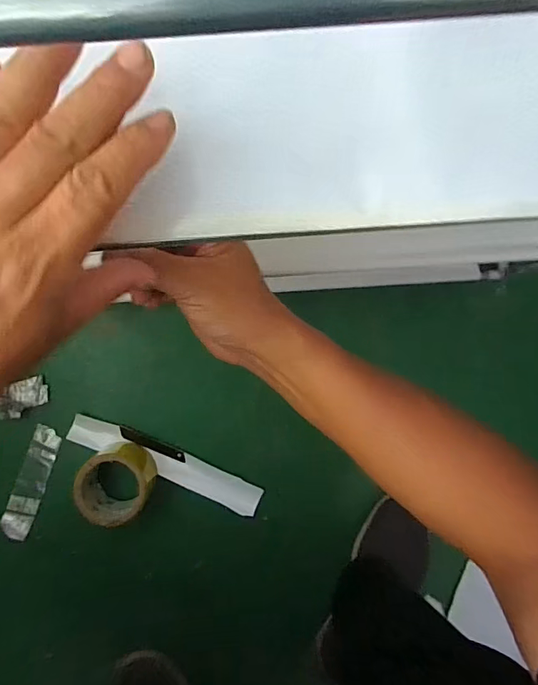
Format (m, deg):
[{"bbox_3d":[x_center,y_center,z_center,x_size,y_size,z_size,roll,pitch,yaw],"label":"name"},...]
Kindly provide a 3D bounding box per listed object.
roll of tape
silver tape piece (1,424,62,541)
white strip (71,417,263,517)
[{"bbox_3d":[-0.203,0.187,0.579,0.092,0.071,0.086,0,92,-3],"label":"roll of tape"},{"bbox_3d":[-0.335,0.197,0.607,0.040,0.010,0.157,20,89,-1],"label":"silver tape piece"},{"bbox_3d":[-0.145,0.172,0.610,0.281,0.017,0.041,24,90,-4],"label":"white strip"}]

